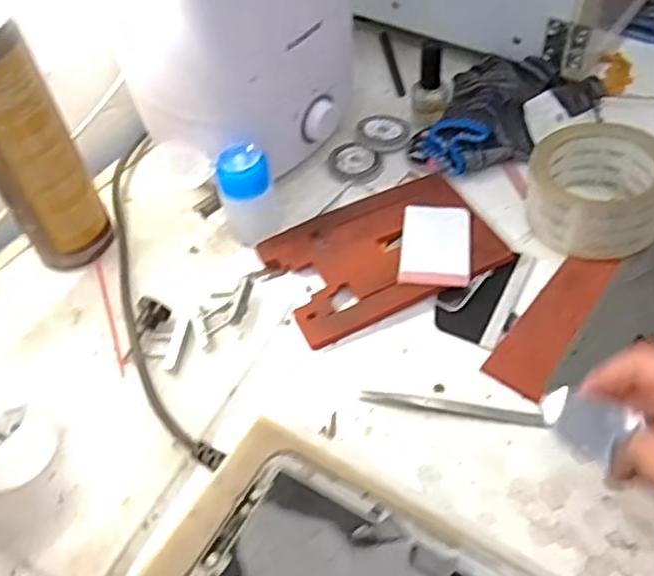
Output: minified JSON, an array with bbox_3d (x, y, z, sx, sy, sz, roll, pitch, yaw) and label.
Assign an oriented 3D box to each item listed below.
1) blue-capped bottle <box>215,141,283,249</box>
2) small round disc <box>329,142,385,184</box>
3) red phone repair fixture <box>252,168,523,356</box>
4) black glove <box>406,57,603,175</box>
[{"bbox_3d":[-0.060,-0.071,0.513,0.041,0.076,0.033,-14,51,-6],"label":"blue-capped bottle"},{"bbox_3d":[0.026,-0.112,0.584,0.047,0.009,0.049,-3,51,3],"label":"small round disc"},{"bbox_3d":[0.042,-0.029,0.507,0.169,0.016,0.105,-21,52,-11],"label":"red phone repair fixture"},{"bbox_3d":[0.155,-0.158,0.578,0.117,0.042,0.158,24,57,23],"label":"black glove"}]

